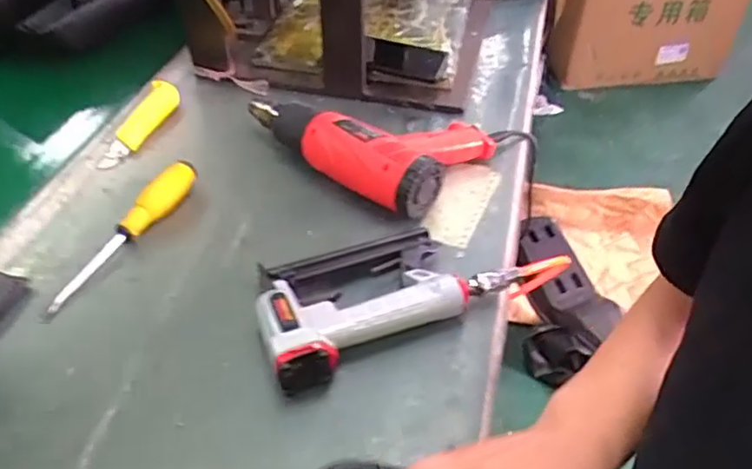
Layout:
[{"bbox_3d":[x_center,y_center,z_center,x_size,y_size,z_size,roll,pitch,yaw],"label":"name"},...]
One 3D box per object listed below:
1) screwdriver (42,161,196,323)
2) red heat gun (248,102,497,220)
[{"bbox_3d":[-0.263,-0.005,0.650,0.032,0.027,0.230,19,47,16],"label":"screwdriver"},{"bbox_3d":[-0.002,-0.130,0.751,0.290,0.080,0.180,31,51,26],"label":"red heat gun"}]

